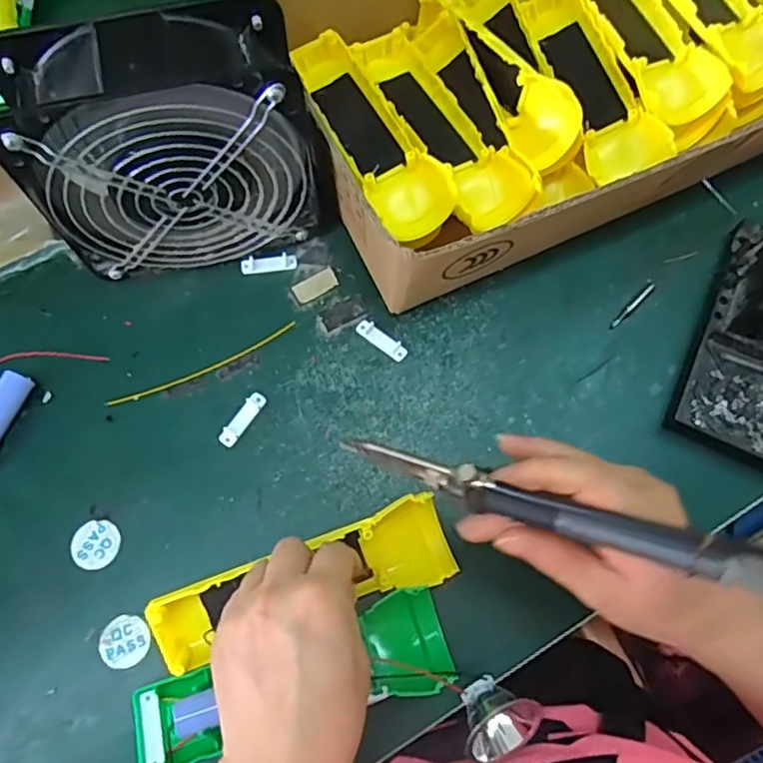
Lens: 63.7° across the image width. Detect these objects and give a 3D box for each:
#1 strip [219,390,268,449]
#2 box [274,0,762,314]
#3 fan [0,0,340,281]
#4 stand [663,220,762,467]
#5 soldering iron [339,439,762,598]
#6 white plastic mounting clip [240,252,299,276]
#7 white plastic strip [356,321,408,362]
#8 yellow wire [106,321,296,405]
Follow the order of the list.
[{"bbox_3d":[-0.086,0.023,0.382,0.011,0.005,0.038,31,74,9],"label":"strip"},{"bbox_3d":[0.153,-0.226,0.418,0.422,0.091,0.225,-25,74,-9],"label":"box"},{"bbox_3d":[-0.114,-0.131,0.358,0.157,0.150,0.062,-13,72,-5],"label":"fan"},{"bbox_3d":[0.238,-0.032,0.365,0.073,0.072,0.151,23,73,6],"label":"stand"},{"bbox_3d":[0.075,0.054,0.260,0.207,0.022,0.015,13,70,27],"label":"soldering iron"},{"bbox_3d":[-0.076,-0.080,0.414,0.038,0.004,0.012,-8,72,-4],"label":"white plastic mounting clip"},{"bbox_3d":[0.000,-0.027,0.397,0.037,0.004,0.012,37,75,11],"label":"white plastic strip"},{"bbox_3d":[-0.112,-0.010,0.392,0.124,0.004,0.009,-26,74,-9],"label":"yellow wire"}]

